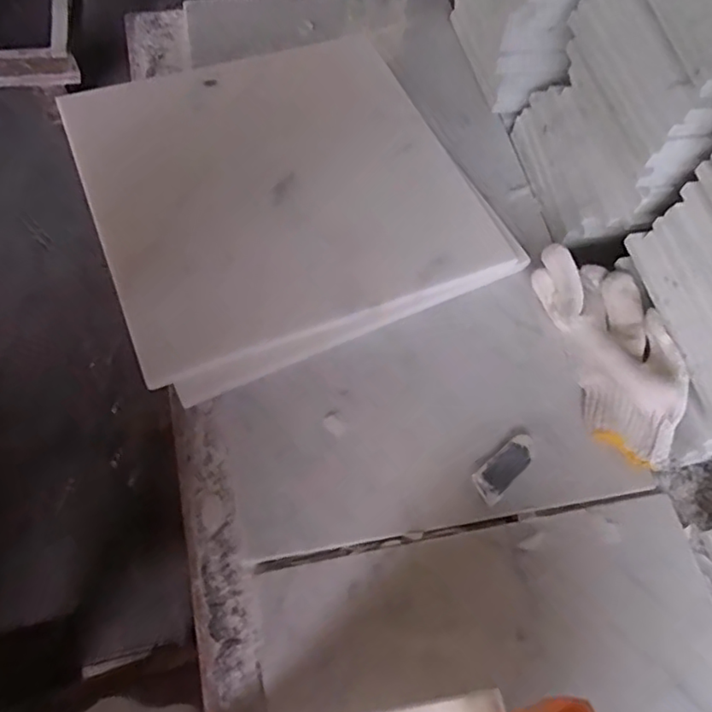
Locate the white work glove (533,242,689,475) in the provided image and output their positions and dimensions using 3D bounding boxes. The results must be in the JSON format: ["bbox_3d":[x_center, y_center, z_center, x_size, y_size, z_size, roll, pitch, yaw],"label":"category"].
[{"bbox_3d":[0.193,-0.003,0.441,0.050,0.075,0.162,-12,63,-10],"label":"white work glove"}]

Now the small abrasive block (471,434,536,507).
[{"bbox_3d":[0.109,0.081,0.424,0.056,0.007,0.024,-35,69,-20],"label":"small abrasive block"}]

